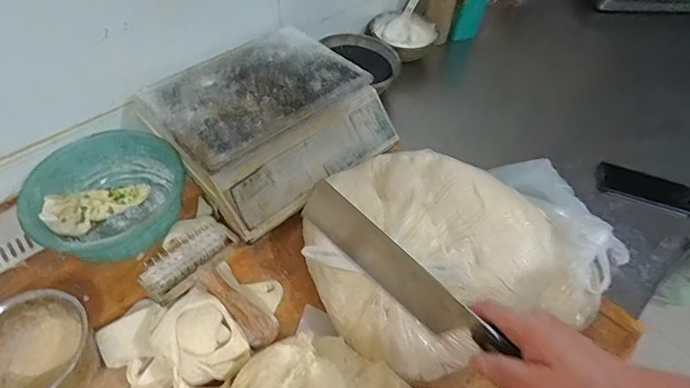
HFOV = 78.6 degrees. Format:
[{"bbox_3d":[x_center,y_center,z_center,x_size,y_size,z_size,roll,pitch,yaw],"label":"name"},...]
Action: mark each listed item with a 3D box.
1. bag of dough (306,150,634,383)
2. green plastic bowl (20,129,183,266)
[{"bbox_3d":[0.166,0.046,0.579,0.425,0.097,0.312,-12,54,-13],"label":"bag of dough"},{"bbox_3d":[-0.341,0.004,0.622,0.192,0.086,0.201,2,52,-3],"label":"green plastic bowl"}]

